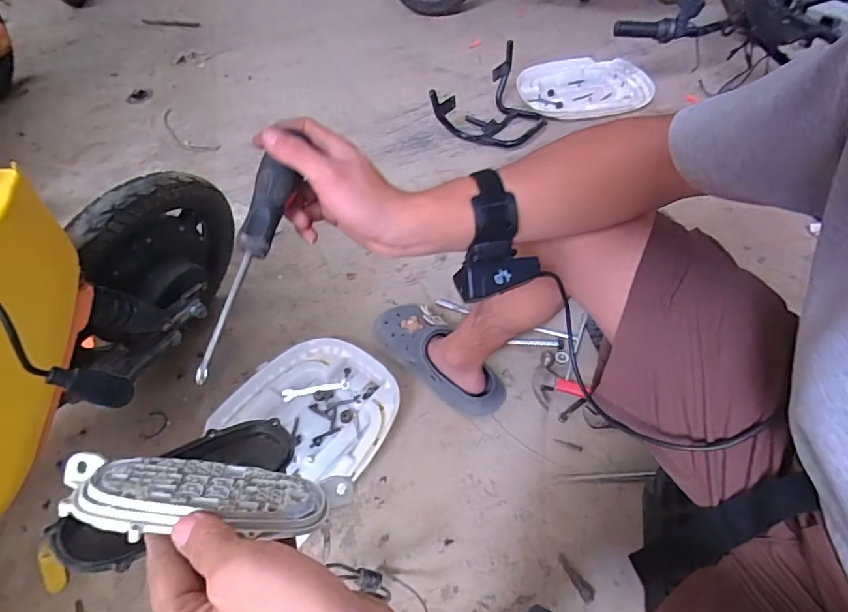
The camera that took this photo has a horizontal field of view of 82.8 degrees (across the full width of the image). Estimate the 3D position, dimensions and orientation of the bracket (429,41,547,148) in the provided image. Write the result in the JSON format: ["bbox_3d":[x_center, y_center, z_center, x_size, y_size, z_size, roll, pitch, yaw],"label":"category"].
[{"bbox_3d":[0.187,-0.567,1.298,0.285,0.134,0.317,7,53,9],"label":"bracket"}]

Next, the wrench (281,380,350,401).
[{"bbox_3d":[-0.190,0.147,0.847,0.114,0.010,0.022,-12,52,-6],"label":"wrench"}]

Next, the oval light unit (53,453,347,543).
[{"bbox_3d":[-0.115,0.107,0.263,0.148,0.025,0.054,10,22,-14],"label":"oval light unit"}]

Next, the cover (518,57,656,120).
[{"bbox_3d":[0.474,-0.641,1.405,0.373,0.046,0.296,-10,52,-4],"label":"cover"}]

